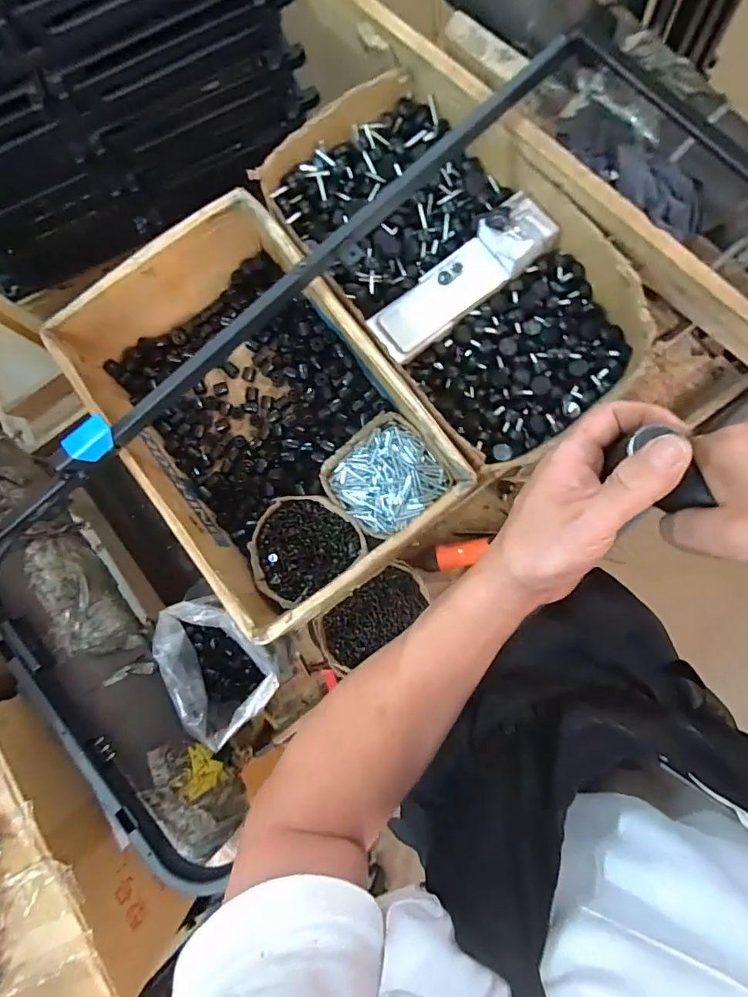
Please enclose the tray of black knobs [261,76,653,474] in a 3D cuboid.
[{"bbox_3d":[0.116,-0.343,0.707,0.326,0.095,0.579,-38,83,-1],"label":"tray of black knobs"}]

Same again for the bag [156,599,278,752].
[{"bbox_3d":[-0.202,0.224,0.660,0.124,0.117,0.183,-21,83,1],"label":"bag"}]

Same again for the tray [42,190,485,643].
[{"bbox_3d":[-0.147,-0.120,0.694,0.352,0.171,0.512,-38,83,-1],"label":"tray"}]

